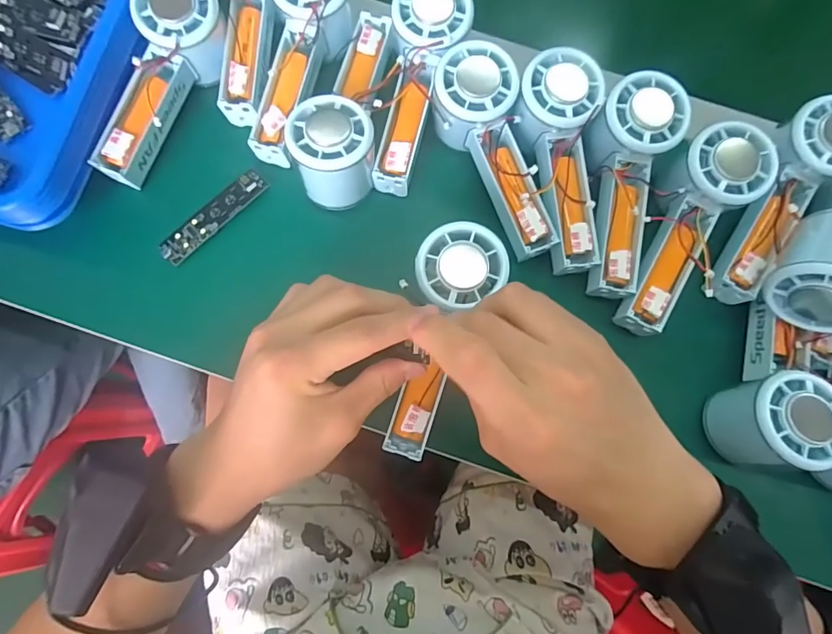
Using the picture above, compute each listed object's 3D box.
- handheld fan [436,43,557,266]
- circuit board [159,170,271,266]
[{"bbox_3d":[0.056,-0.116,0.337,0.058,0.045,0.153,-22,93,-6],"label":"handheld fan"},{"bbox_3d":[-0.151,-0.076,0.345,0.091,0.008,0.022,-43,81,-7],"label":"circuit board"}]

